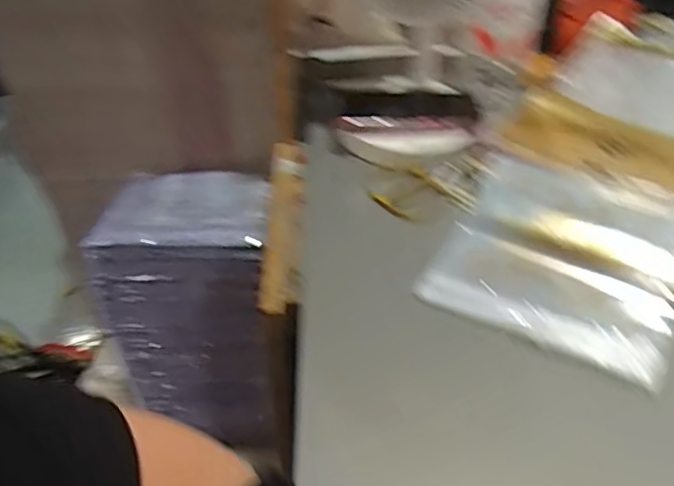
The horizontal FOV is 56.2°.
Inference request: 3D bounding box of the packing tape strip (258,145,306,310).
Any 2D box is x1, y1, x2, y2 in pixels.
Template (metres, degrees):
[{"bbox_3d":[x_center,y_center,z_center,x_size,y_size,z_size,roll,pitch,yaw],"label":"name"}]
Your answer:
[{"bbox_3d":[-0.057,-0.031,0.667,0.038,0.010,0.279,-1,42,1],"label":"packing tape strip"}]

